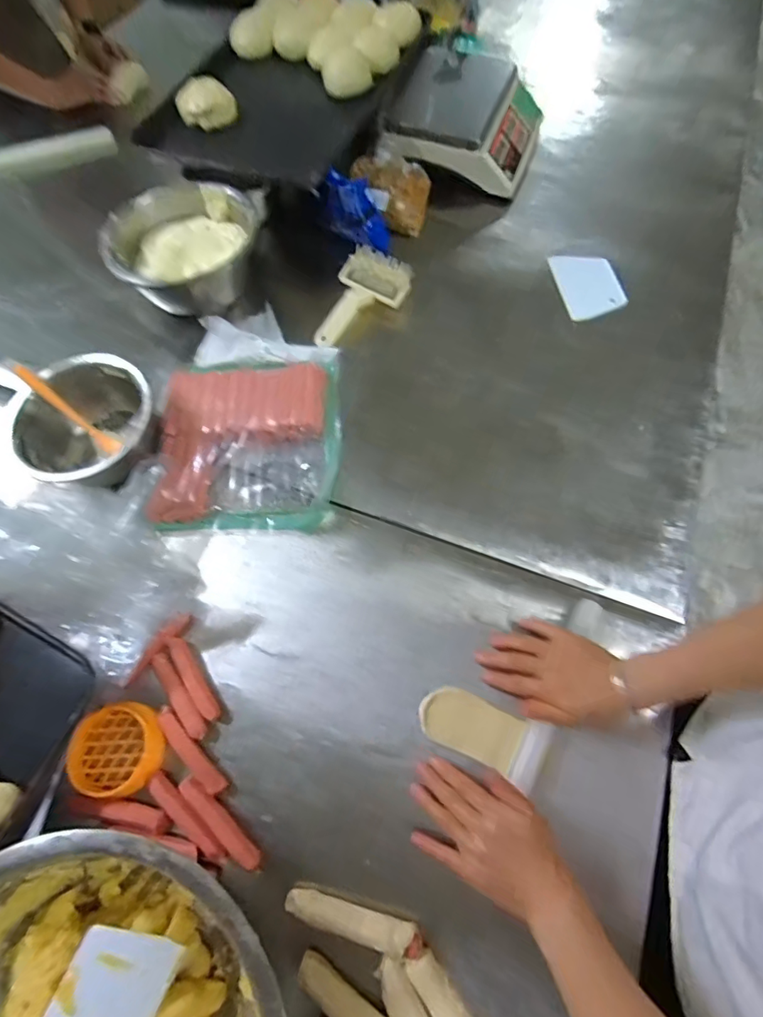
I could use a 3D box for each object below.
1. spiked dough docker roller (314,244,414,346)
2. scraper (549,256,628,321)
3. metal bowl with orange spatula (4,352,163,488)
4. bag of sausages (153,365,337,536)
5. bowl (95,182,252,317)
[{"bbox_3d":[-0.033,-0.347,0.812,0.117,0.063,0.183,21,67,12],"label":"spiked dough docker roller"},{"bbox_3d":[0.369,-0.400,0.853,0.099,0.007,0.151,-9,63,2],"label":"scraper"},{"bbox_3d":[-0.411,-0.109,0.683,0.180,0.093,0.188,-13,65,-4],"label":"metal bowl with orange spatula"},{"bbox_3d":[-0.192,-0.108,0.700,0.248,0.046,0.279,1,65,2],"label":"bag of sausages"},{"bbox_3d":[-0.327,-0.437,0.828,0.208,0.109,0.250,39,72,18],"label":"bowl"}]

